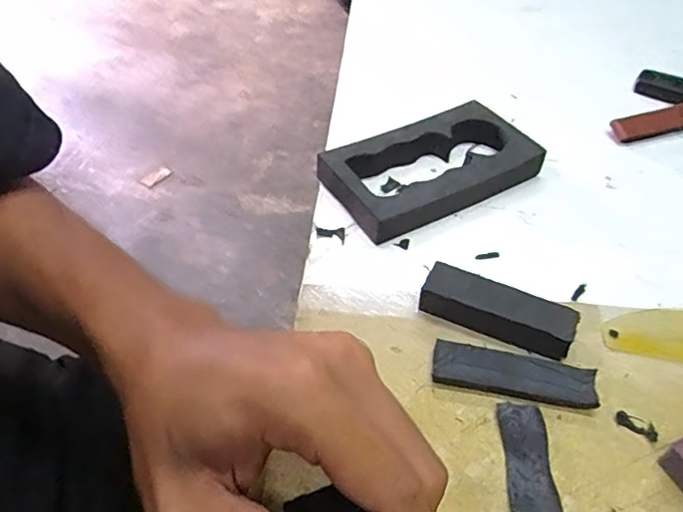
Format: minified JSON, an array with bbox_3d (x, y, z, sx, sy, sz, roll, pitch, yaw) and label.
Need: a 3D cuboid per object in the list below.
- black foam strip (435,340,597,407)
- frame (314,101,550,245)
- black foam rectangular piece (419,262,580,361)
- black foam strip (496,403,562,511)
[{"bbox_3d":[0.088,0.060,0.286,0.079,0.005,0.023,8,65,6],"label":"black foam strip"},{"bbox_3d":[0.062,-0.064,0.395,0.138,0.028,0.083,-22,51,-20],"label":"frame"},{"bbox_3d":[0.086,0.032,0.310,0.081,0.025,0.025,21,50,18],"label":"black foam rectangular piece"},{"bbox_3d":[0.087,0.107,0.250,0.022,0.007,0.082,1,47,0],"label":"black foam strip"}]

